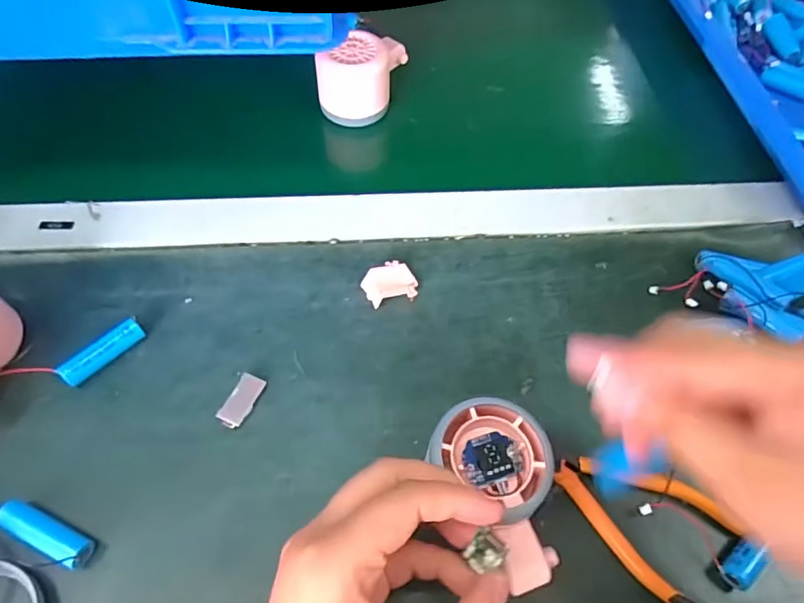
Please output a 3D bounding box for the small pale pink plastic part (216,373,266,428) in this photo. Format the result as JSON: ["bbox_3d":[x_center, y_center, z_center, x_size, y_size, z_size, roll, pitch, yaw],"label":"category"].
[{"bbox_3d":[-0.094,0.058,0.306,0.016,0.004,0.032,20,60,10],"label":"small pale pink plastic part"}]

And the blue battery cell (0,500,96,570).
[{"bbox_3d":[-0.178,0.115,0.261,0.050,0.013,0.014,22,60,11],"label":"blue battery cell"}]

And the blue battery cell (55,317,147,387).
[{"bbox_3d":[-0.177,0.031,0.313,0.048,0.014,0.012,-39,67,-22],"label":"blue battery cell"}]

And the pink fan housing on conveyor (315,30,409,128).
[{"bbox_3d":[-0.033,-0.190,0.437,0.057,0.054,0.067,15,59,7],"label":"pink fan housing on conveyor"}]

